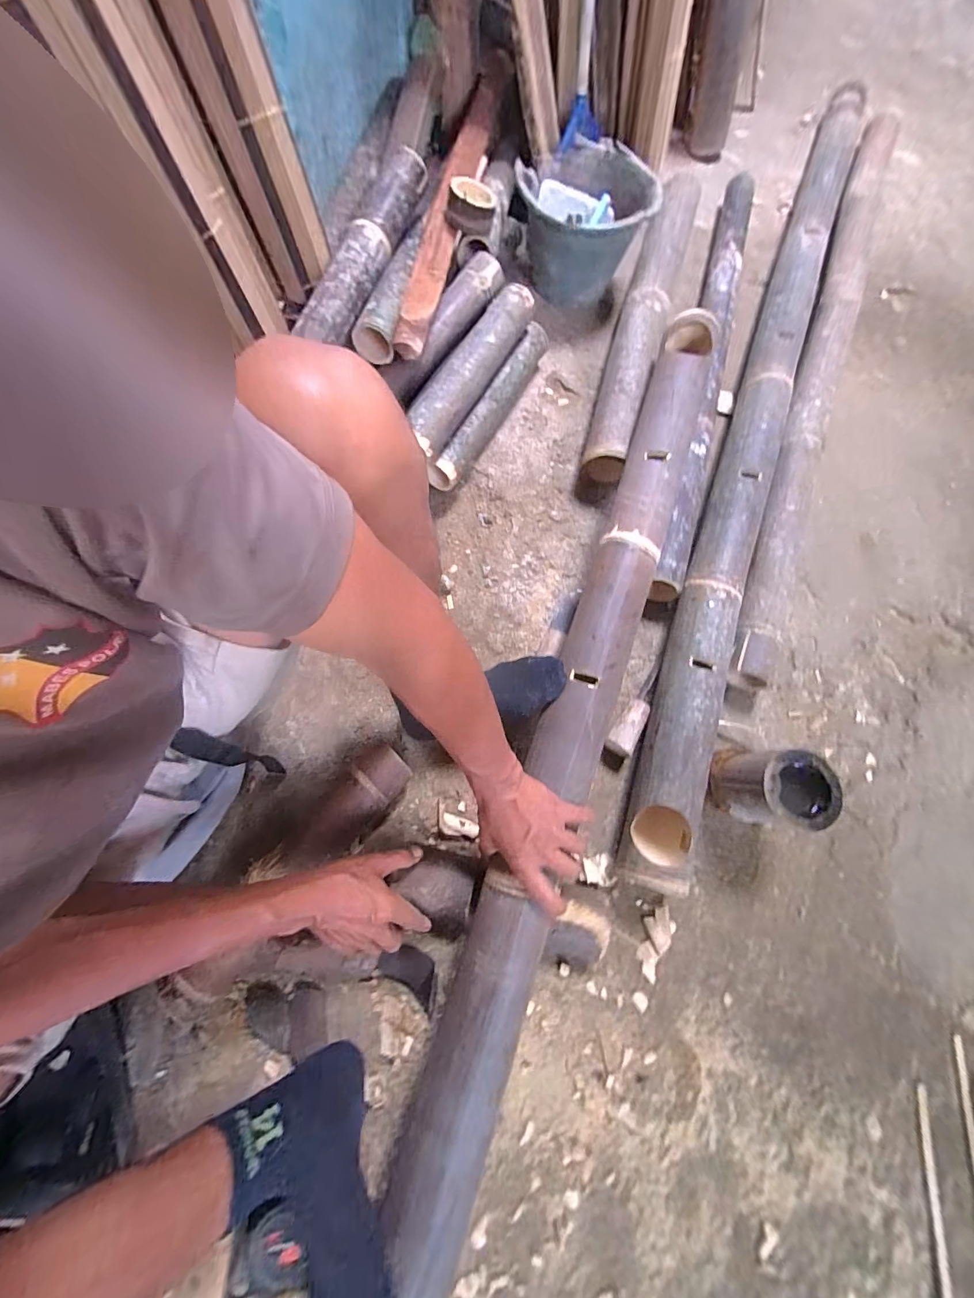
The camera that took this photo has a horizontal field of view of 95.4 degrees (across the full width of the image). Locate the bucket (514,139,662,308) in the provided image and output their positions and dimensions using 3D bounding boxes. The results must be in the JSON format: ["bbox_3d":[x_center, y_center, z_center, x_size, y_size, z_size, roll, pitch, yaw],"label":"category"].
[{"bbox_3d":[0.182,-0.820,0.877,0.233,0.174,0.234,1,73,-2],"label":"bucket"}]

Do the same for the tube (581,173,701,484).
[{"bbox_3d":[0.301,-0.630,0.862,0.088,0.111,0.720,18,73,3],"label":"tube"}]

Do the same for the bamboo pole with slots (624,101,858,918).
[{"bbox_3d":[0.504,-0.458,0.820,0.097,0.094,1.713,20,73,4],"label":"bamboo pole with slots"}]

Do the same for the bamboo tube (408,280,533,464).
[{"bbox_3d":[-0.028,-0.458,0.720,0.062,0.050,0.357,27,72,5],"label":"bamboo tube"}]

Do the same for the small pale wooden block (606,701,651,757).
[{"bbox_3d":[0.207,0.115,0.656,0.039,0.043,0.085,32,72,6],"label":"small pale wooden block"}]

